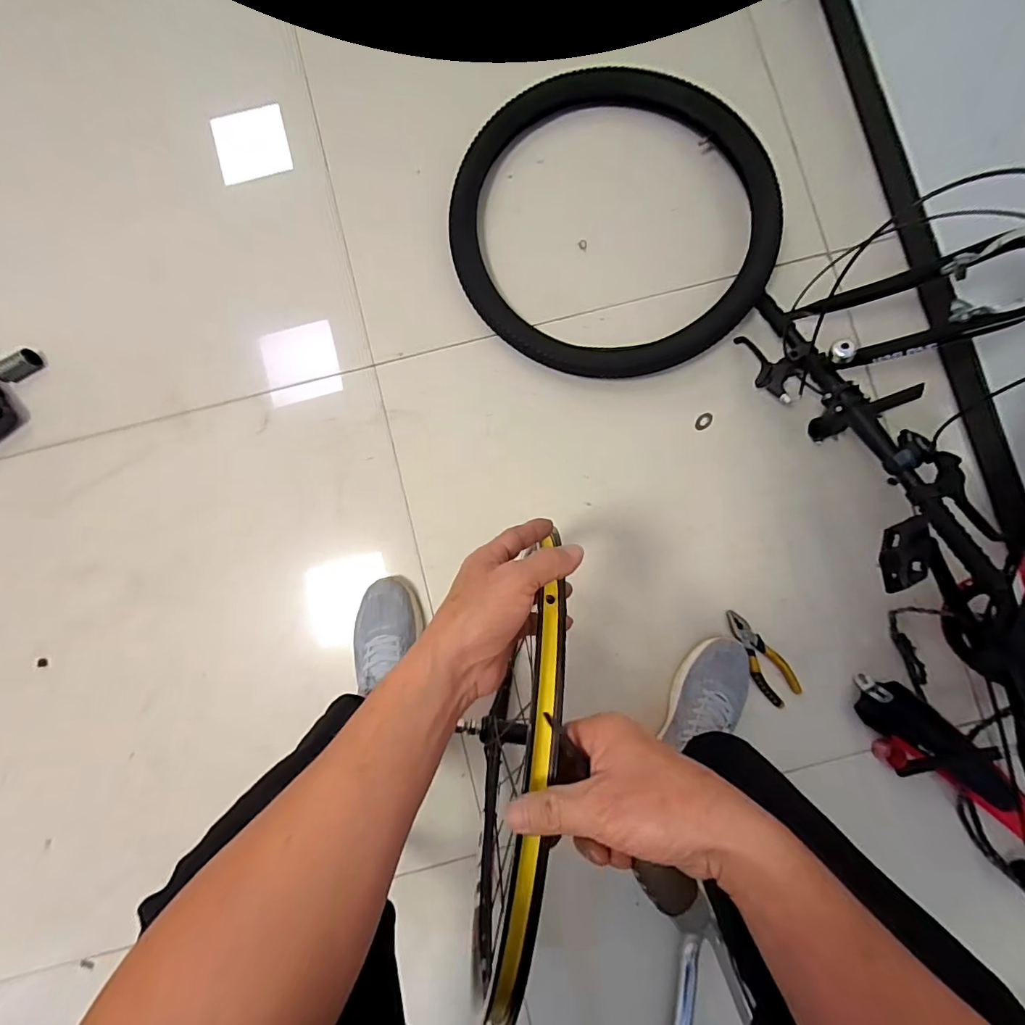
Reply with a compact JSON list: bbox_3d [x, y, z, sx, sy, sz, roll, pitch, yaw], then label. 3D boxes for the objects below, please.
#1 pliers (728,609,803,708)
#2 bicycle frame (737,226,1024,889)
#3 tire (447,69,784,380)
[{"bbox_3d":[0.392,0.226,0.772,0.059,0.021,0.159,-33,86,-3],"label":"pliers"},{"bbox_3d":[0.627,0.089,0.586,0.339,0.410,0.939,-17,88,-2],"label":"bicycle frame"},{"bbox_3d":[0.151,-0.462,0.776,0.489,0.051,0.512,-45,85,3],"label":"tire"}]

